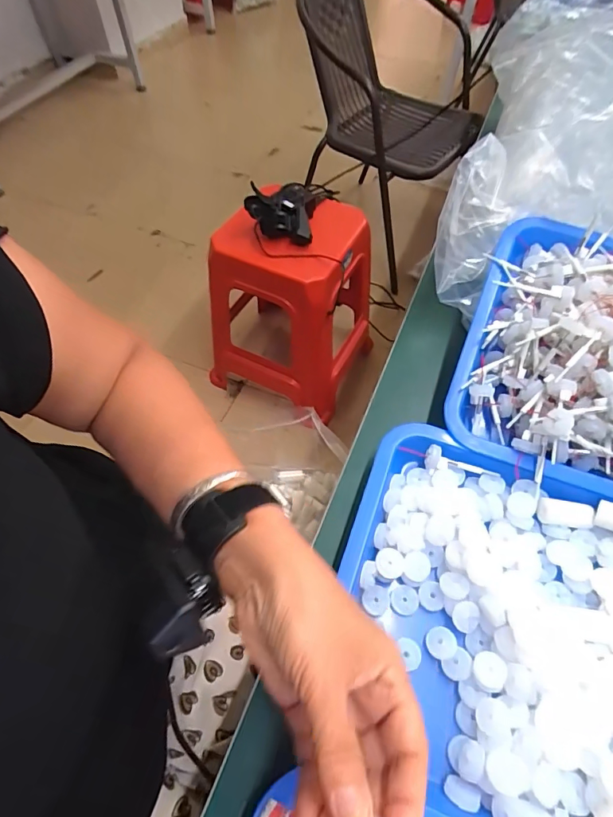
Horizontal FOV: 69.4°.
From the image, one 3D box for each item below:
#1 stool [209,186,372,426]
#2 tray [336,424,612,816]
[{"bbox_3d":[-0.032,-0.261,1.161,0.342,0.485,0.355,21,60,13],"label":"stool"},{"bbox_3d":[0.175,0.166,0.297,0.330,0.046,0.249,22,61,14],"label":"tray"}]

